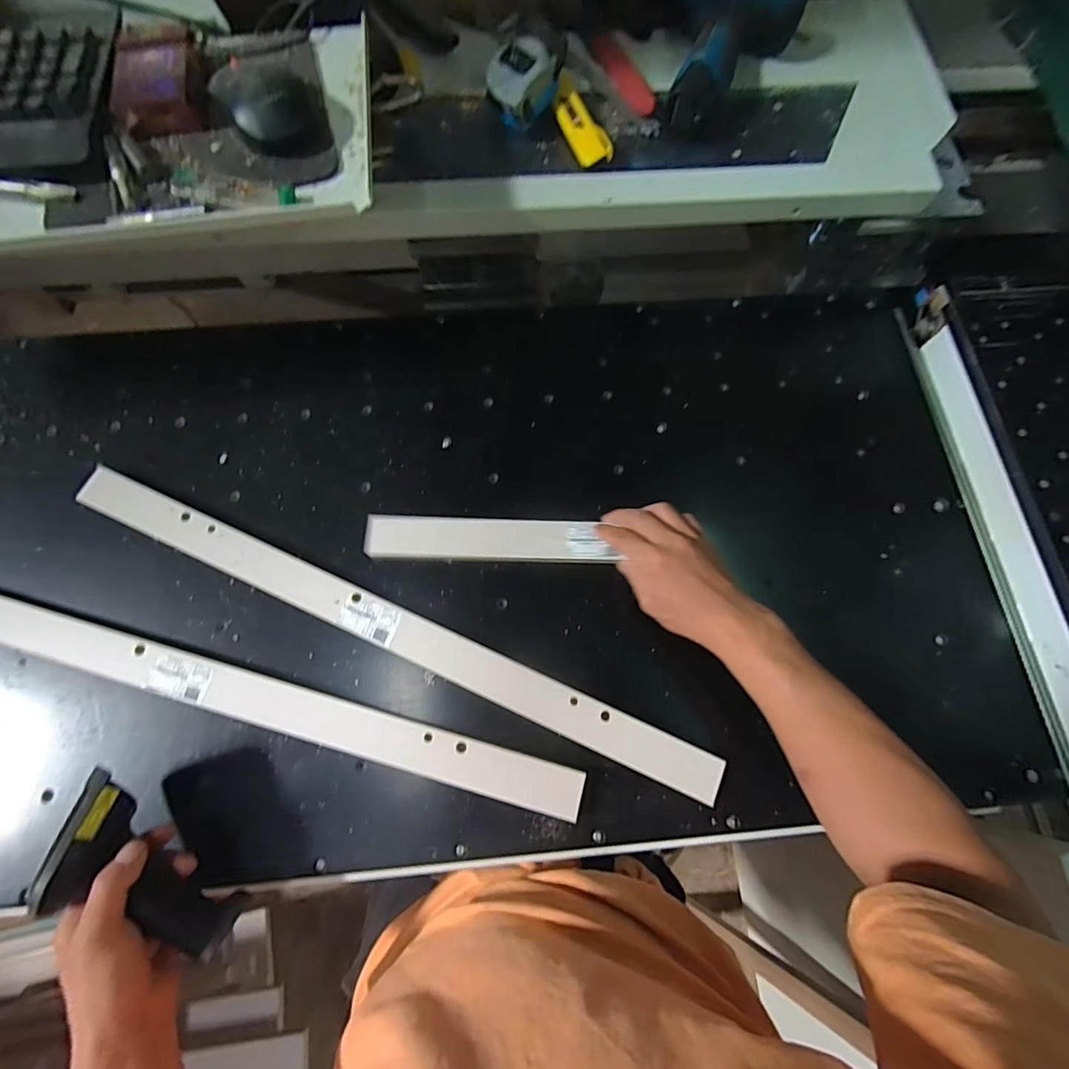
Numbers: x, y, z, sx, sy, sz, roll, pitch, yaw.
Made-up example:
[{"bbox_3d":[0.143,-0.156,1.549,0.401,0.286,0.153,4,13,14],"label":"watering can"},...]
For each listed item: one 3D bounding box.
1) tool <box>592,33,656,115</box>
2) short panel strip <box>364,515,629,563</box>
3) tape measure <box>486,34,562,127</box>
[{"bbox_3d":[0.098,-0.506,0.547,0.029,0.012,0.128,-19,74,-6],"label":"tool"},{"bbox_3d":[-0.046,0.005,0.516,0.250,0.014,0.045,2,73,1],"label":"short panel strip"},{"bbox_3d":[-0.012,-0.458,0.509,0.065,0.053,0.056,-34,76,-10],"label":"tape measure"}]

